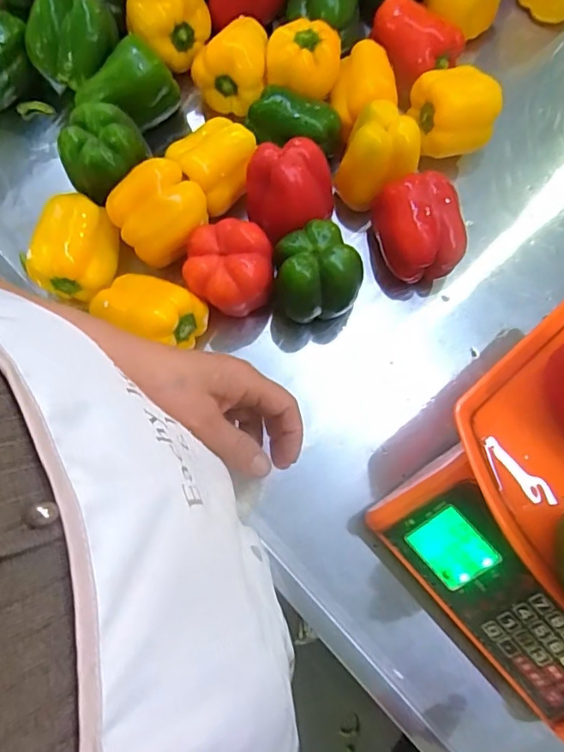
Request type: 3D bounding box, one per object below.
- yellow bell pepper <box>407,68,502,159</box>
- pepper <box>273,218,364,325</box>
[{"bbox_3d":[0.178,-0.270,0.527,0.081,0.060,0.078,-6,77,-2],"label":"yellow bell pepper"},{"bbox_3d":[0.031,-0.098,0.485,0.078,0.071,0.077,-3,77,-1],"label":"pepper"}]

